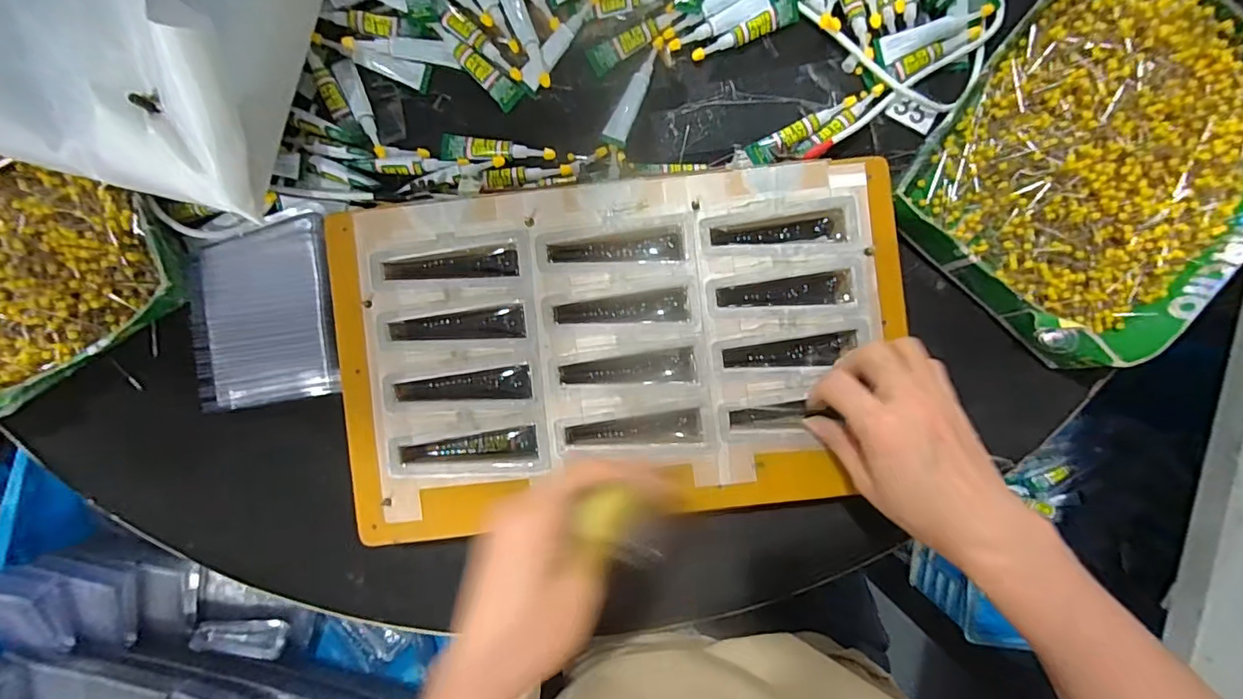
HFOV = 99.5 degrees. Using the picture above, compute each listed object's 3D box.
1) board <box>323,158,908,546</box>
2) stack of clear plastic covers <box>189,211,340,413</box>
[{"bbox_3d":[0.000,0.000,0.356,0.372,0.019,0.221,-6,93,1],"label":"board"},{"bbox_3d":[-0.257,-0.025,0.378,0.087,0.030,0.127,-9,90,0],"label":"stack of clear plastic covers"}]

